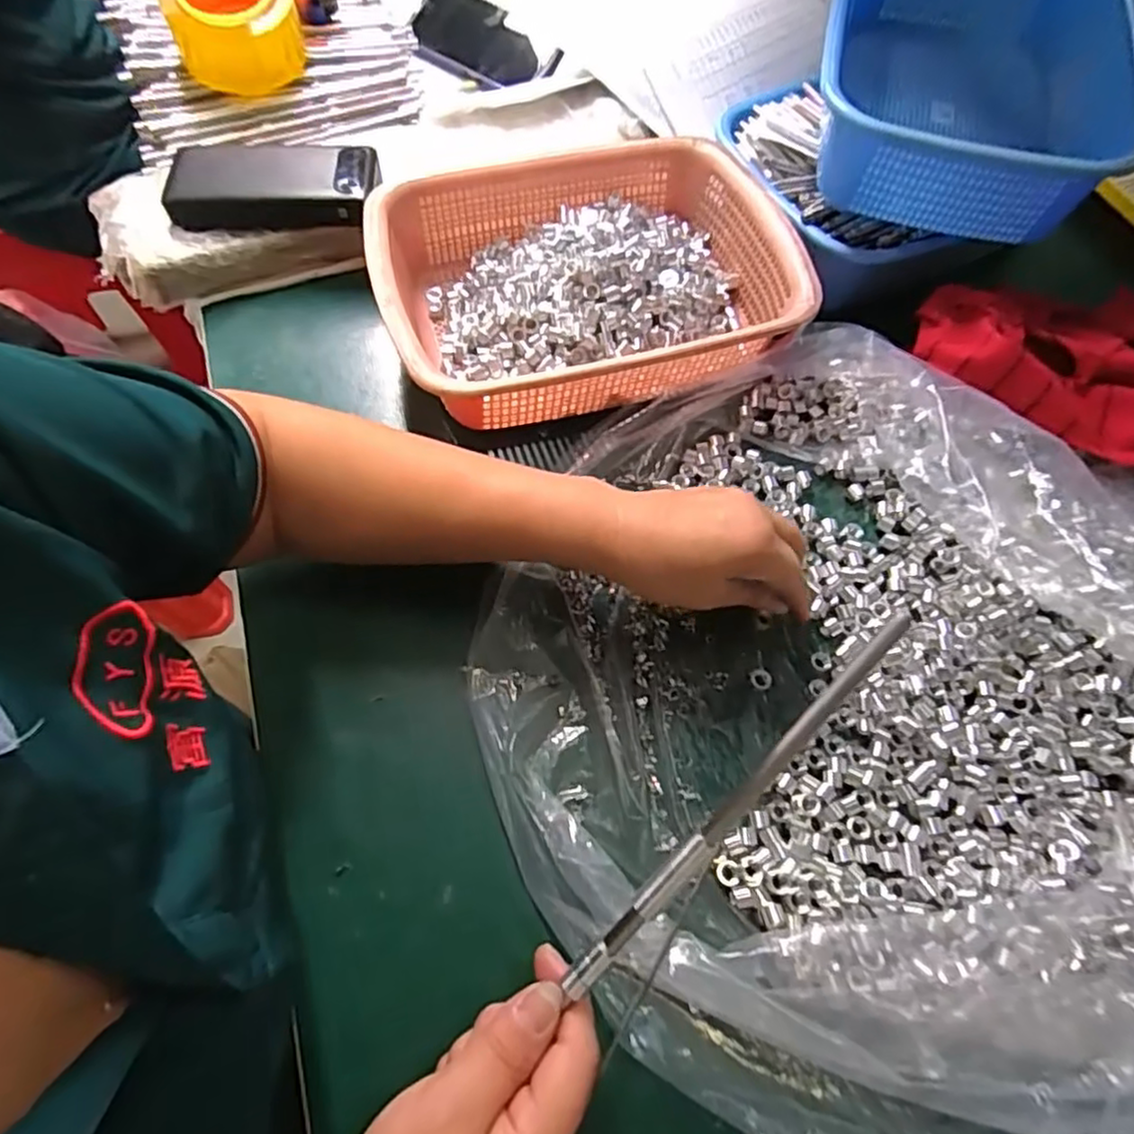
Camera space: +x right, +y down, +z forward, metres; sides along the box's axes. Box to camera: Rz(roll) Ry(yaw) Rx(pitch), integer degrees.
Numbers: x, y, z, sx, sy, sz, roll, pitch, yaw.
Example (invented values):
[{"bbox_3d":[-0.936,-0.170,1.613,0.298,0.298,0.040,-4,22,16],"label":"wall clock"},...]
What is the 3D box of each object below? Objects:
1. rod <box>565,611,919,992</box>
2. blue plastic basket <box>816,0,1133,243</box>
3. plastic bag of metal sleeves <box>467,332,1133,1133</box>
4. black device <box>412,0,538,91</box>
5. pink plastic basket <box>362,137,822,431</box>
[{"bbox_3d":[0.064,0.098,0.260,0.009,0.007,0.202,41,99,16],"label":"rod"},{"bbox_3d":[0.285,-0.352,0.481,0.176,0.096,0.263,14,66,5],"label":"blue plastic basket"},{"bbox_3d":[0.183,0.065,0.366,0.445,0.073,0.440,33,69,13],"label":"plastic bag of metal sleeves"},{"bbox_3d":[-0.093,-0.524,0.653,0.131,0.013,0.075,34,94,4],"label":"black device"},{"bbox_3d":[0.016,-0.211,0.488,0.288,0.071,0.211,-16,67,-9],"label":"pink plastic basket"}]

